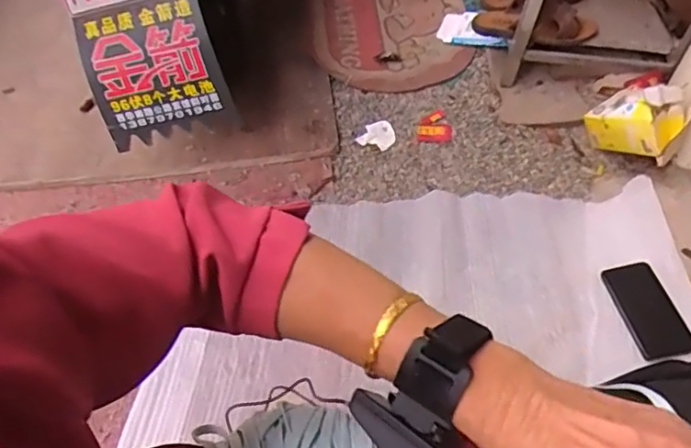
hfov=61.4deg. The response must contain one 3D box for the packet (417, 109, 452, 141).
[{"bbox_3d":[0.181,-0.204,1.189,0.067,0.008,0.101,4,51,3],"label":"packet"}]

